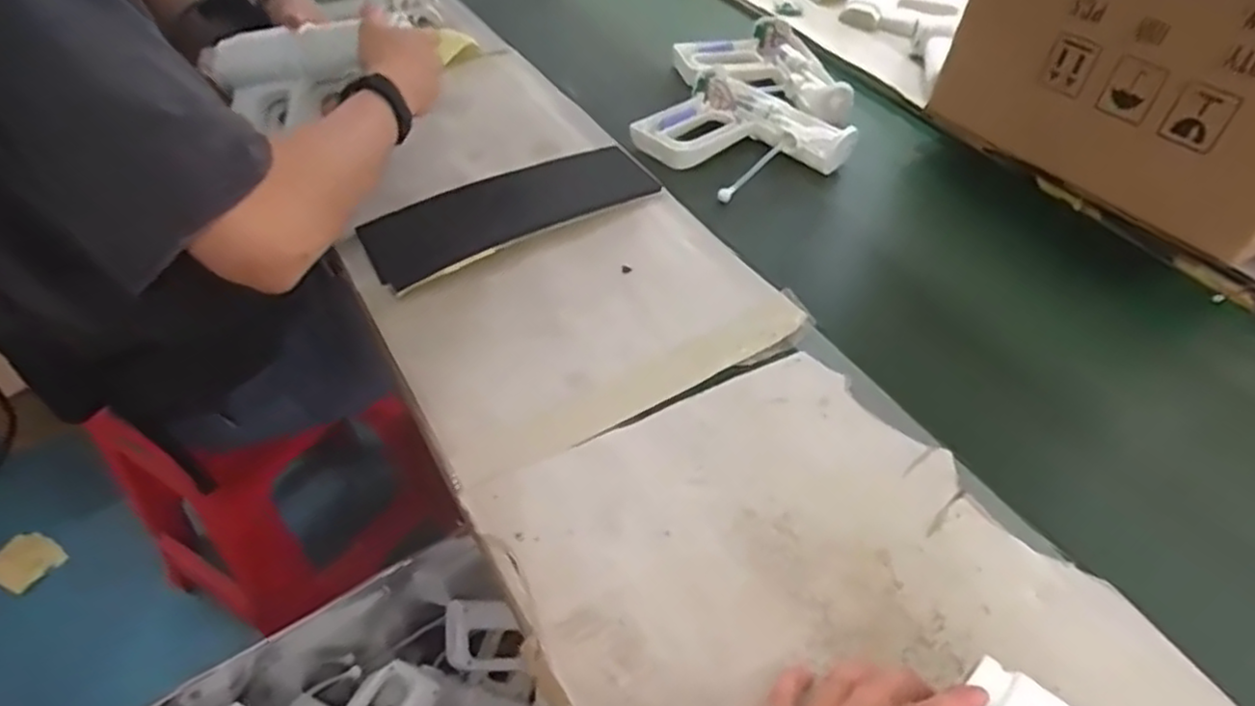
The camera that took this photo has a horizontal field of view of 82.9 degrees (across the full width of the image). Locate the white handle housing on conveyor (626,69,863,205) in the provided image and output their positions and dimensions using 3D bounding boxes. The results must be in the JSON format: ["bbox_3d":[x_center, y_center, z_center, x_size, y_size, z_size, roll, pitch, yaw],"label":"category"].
[{"bbox_3d":[0.129,-0.261,0.848,0.186,0.034,0.213,-32,55,-27],"label":"white handle housing on conveyor"}]

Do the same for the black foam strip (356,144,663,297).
[{"bbox_3d":[-0.118,-0.152,0.750,0.299,0.018,0.124,-25,53,-23],"label":"black foam strip"}]

